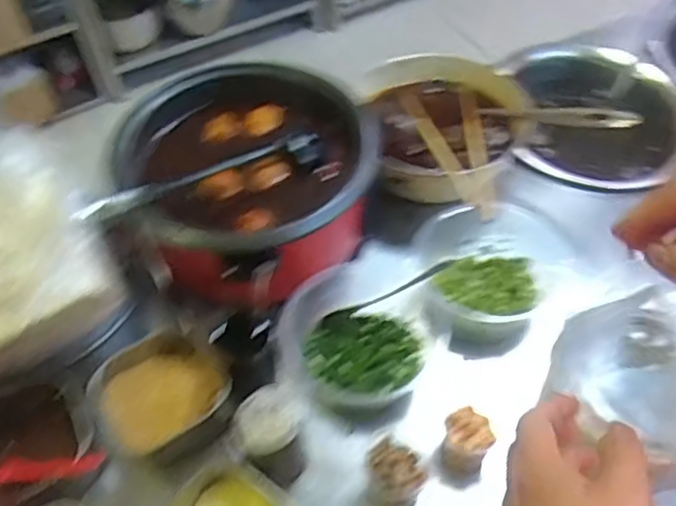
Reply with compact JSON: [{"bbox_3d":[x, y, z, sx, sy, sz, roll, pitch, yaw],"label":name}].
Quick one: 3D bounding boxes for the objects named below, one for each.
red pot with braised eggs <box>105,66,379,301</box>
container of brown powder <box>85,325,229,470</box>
[{"bbox_3d":[-0.093,-0.067,0.681,0.236,0.125,0.227,-1,52,2],"label":"red pot with braised eggs"},{"bbox_3d":[-0.160,0.134,0.603,0.108,0.051,0.108,36,62,27],"label":"container of brown powder"}]

